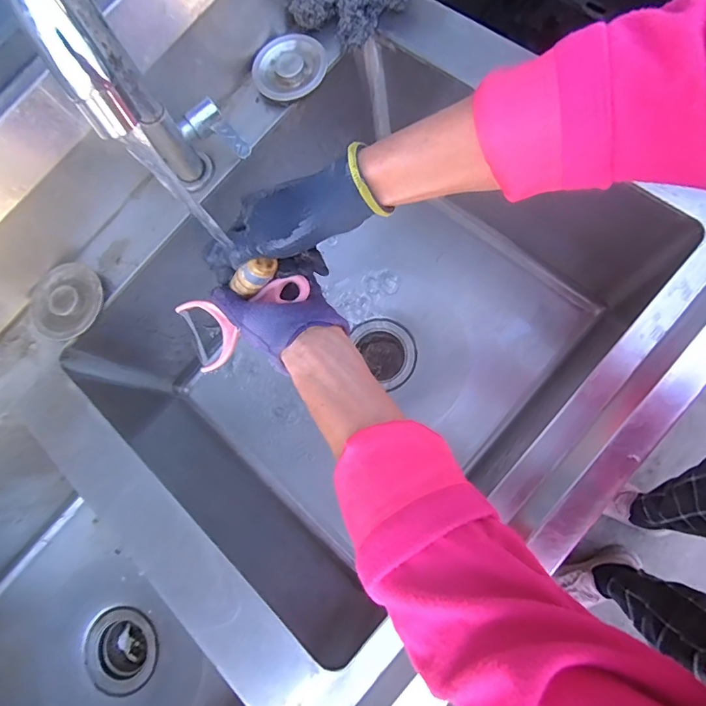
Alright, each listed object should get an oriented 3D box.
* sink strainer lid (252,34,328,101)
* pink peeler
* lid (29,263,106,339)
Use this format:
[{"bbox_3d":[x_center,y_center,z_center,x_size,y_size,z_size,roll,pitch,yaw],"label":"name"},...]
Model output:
[{"bbox_3d":[-0.071,-0.318,0.495,0.080,0.016,0.071,3,77,1],"label":"sink strainer lid"},{"bbox_3d":[-0.099,-0.040,0.401,0.132,0.025,0.065,-30,77,22],"label":"pink peeler"},{"bbox_3d":[-0.310,-0.055,0.481,0.086,0.024,0.079,0,77,1],"label":"lid"}]

